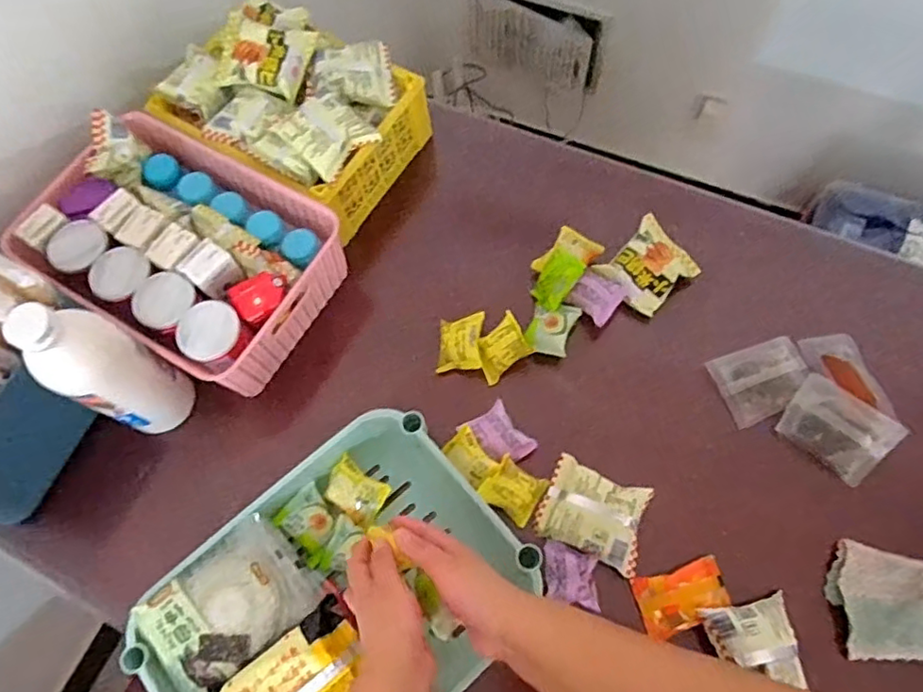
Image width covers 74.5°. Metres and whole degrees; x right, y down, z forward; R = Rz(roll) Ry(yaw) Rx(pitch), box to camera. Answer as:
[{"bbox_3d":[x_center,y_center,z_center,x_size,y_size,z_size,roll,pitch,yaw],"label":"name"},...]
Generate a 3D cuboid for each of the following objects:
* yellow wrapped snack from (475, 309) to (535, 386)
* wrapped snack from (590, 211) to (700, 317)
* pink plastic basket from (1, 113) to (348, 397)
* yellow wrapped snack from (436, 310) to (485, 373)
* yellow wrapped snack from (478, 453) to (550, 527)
[{"bbox_3d":[0.045,0.003,0.710,0.070,0.015,0.053,-40,76,12],"label":"yellow wrapped snack"},{"bbox_3d":[0.226,-0.098,0.729,0.092,0.026,0.085,-42,74,-14],"label":"wrapped snack"},{"bbox_3d":[-0.332,-0.116,0.732,0.327,0.105,0.240,29,72,11],"label":"pink plastic basket"},{"bbox_3d":[0.000,-0.006,0.722,0.050,0.019,0.071,2,69,2],"label":"yellow wrapped snack"},{"bbox_3d":[0.058,0.156,0.658,0.066,0.024,0.055,37,68,-6],"label":"yellow wrapped snack"}]

